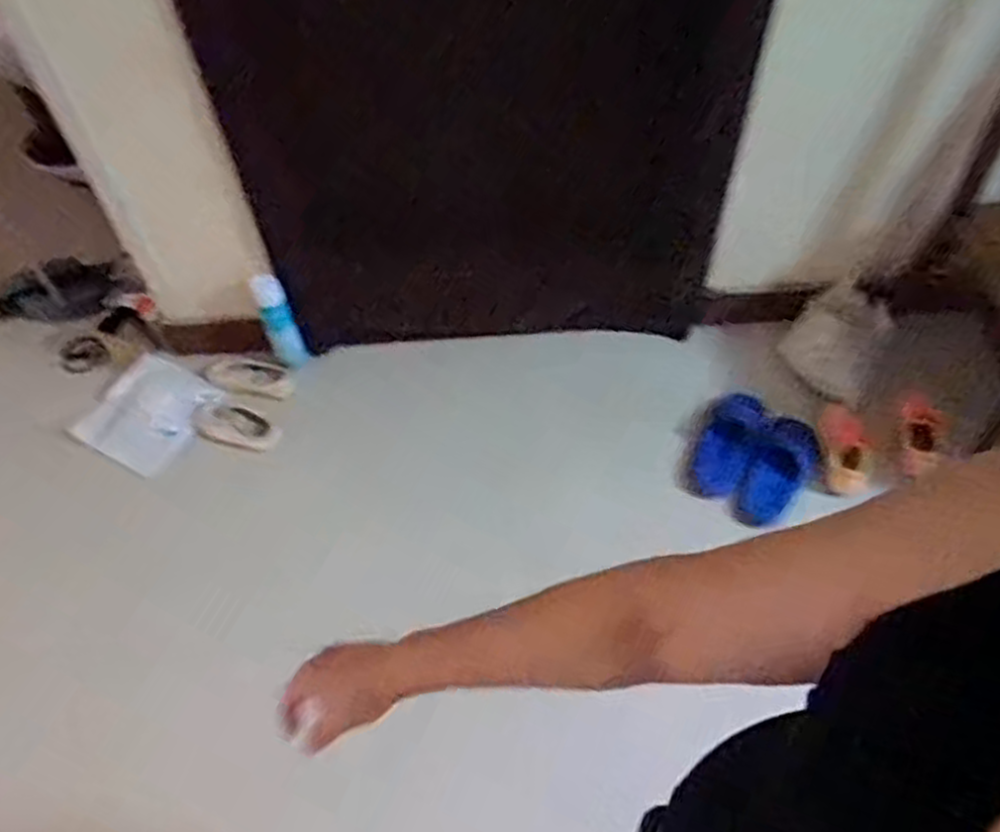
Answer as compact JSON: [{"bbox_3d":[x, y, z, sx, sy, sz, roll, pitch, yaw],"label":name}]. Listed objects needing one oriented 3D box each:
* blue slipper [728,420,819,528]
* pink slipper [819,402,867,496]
[{"bbox_3d":[0.624,0.123,1.746,0.117,0.076,0.264,32,77,22],"label":"blue slipper"},{"bbox_3d":[0.776,0.071,1.733,0.090,0.070,0.221,4,56,6],"label":"pink slipper"}]

